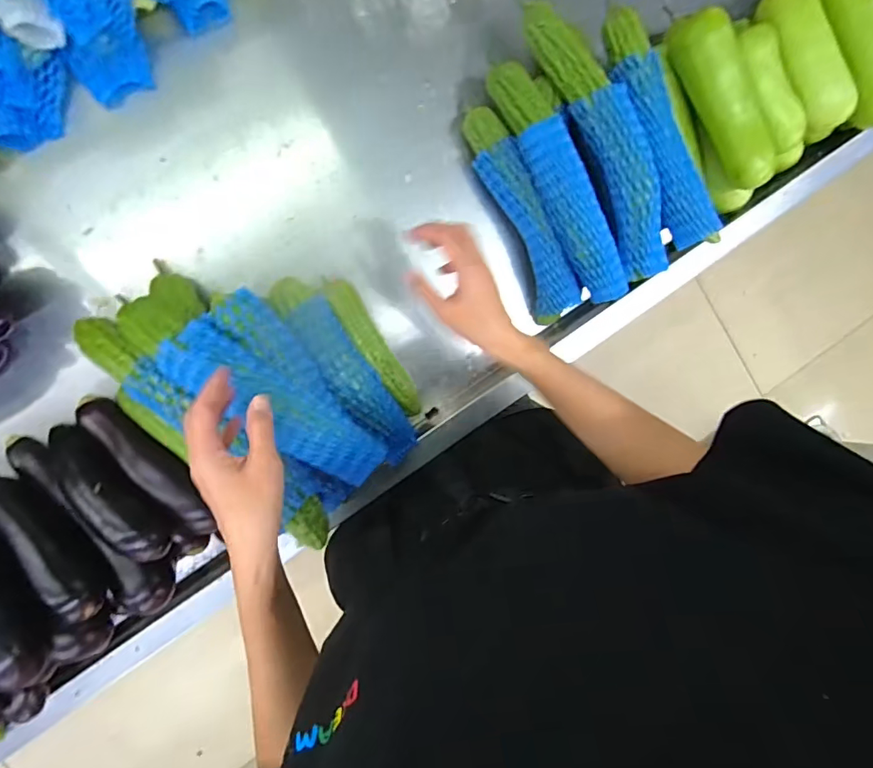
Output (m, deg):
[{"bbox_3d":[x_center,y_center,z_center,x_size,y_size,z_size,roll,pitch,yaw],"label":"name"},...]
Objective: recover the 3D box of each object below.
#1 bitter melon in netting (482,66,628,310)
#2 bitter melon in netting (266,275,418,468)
[{"bbox_3d":[0.159,-0.251,0.618,0.060,0.054,0.318,-30,96,-6],"label":"bitter melon in netting"},{"bbox_3d":[-0.104,-0.014,0.592,0.052,0.054,0.250,-36,110,-5],"label":"bitter melon in netting"}]

